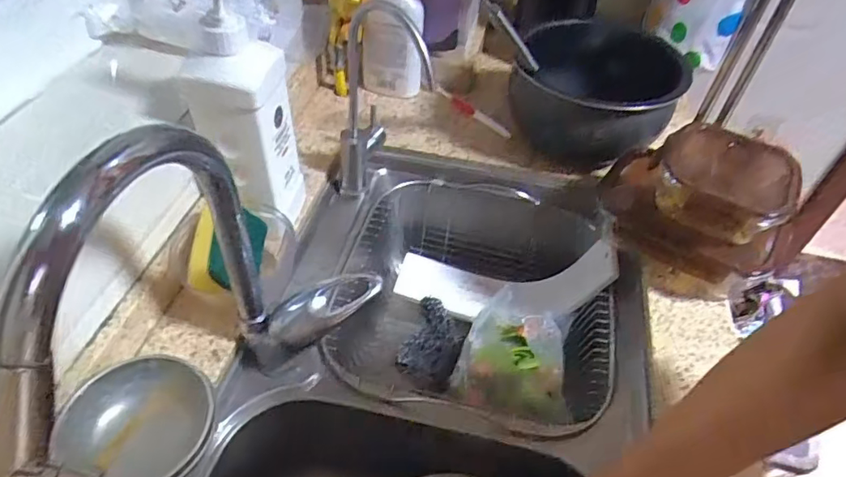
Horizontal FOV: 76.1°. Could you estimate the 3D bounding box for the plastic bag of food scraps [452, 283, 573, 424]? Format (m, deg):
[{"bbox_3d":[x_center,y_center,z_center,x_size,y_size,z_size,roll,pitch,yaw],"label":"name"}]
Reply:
[{"bbox_3d":[0.111,0.140,0.661,0.128,0.074,0.169,9,47,5],"label":"plastic bag of food scraps"}]

